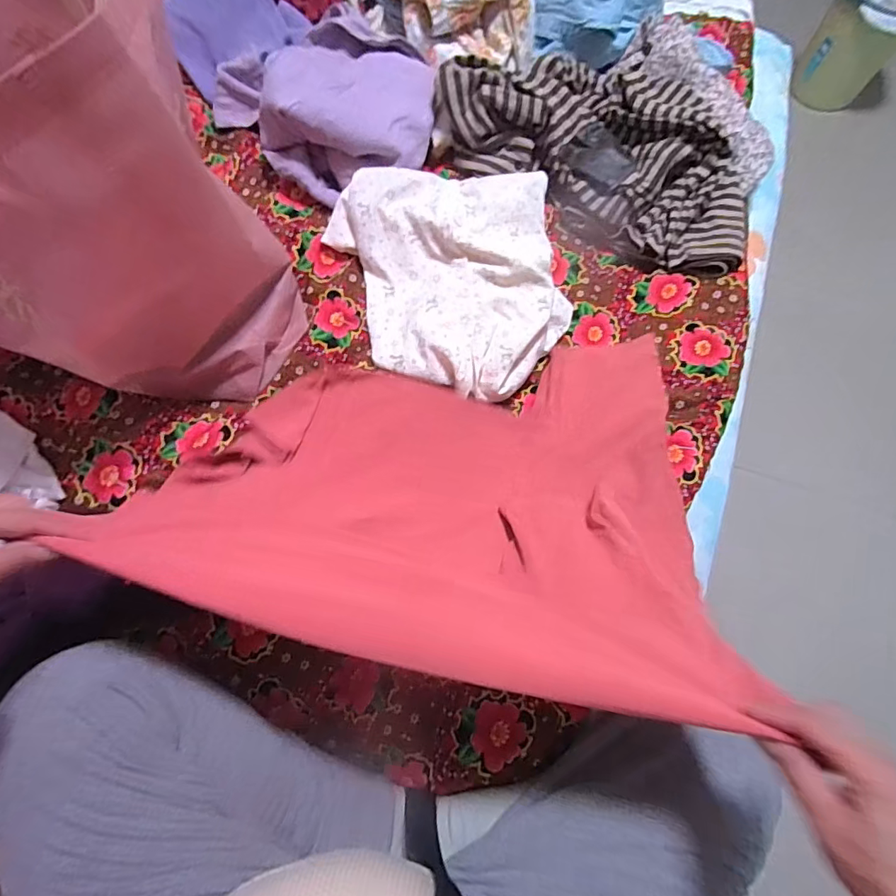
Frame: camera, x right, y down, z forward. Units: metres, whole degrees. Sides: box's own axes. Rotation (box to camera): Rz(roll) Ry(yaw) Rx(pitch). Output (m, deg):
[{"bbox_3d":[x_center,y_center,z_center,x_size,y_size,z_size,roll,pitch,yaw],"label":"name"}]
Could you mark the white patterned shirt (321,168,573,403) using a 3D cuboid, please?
[{"bbox_3d":[0.011,-0.220,0.636,0.287,0.079,0.314,0,69,-1],"label":"white patterned shirt"}]

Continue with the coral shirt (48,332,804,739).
[{"bbox_3d":[-0.001,0.008,0.502,0.514,0.178,0.387,8,70,2],"label":"coral shirt"}]

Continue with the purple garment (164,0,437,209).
[{"bbox_3d":[-0.211,-0.527,0.694,0.432,0.095,0.245,40,74,13],"label":"purple garment"}]

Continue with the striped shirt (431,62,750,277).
[{"bbox_3d":[0.229,-0.431,0.701,0.454,0.120,0.240,30,72,10],"label":"striped shirt"}]

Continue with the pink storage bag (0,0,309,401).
[{"bbox_3d":[-0.418,-0.263,0.505,0.448,0.335,0.306,0,69,-1],"label":"pink storage bag"}]

